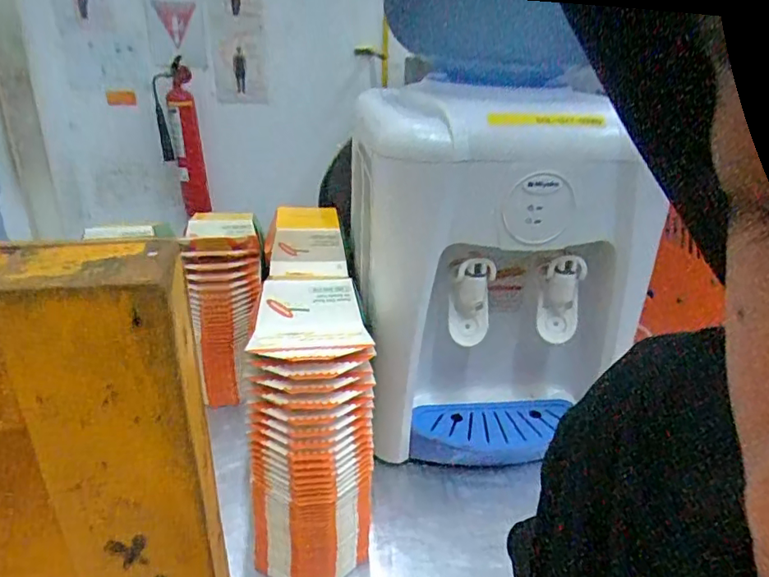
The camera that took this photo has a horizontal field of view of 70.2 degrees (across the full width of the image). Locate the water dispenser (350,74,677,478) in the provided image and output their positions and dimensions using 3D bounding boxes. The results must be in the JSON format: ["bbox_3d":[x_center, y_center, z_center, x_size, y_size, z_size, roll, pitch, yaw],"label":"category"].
[{"bbox_3d":[0.113,-0.027,0.713,0.284,0.408,0.317,-3,25,-9],"label":"water dispenser"}]

